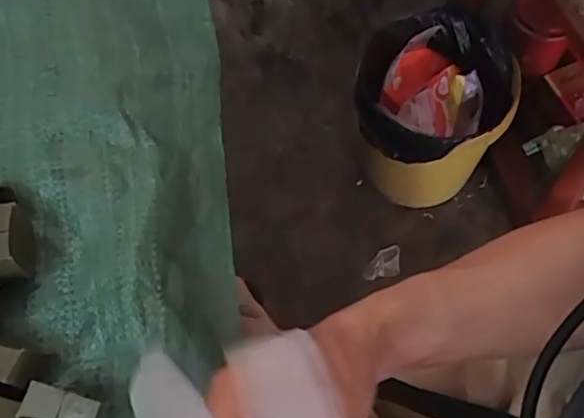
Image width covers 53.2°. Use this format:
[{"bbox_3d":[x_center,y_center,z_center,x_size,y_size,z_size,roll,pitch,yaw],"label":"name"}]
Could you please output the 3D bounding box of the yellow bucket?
[{"bbox_3d":[0.254,-0.165,1.112,0.255,0.302,0.269,-1,64,2],"label":"yellow bucket"}]

